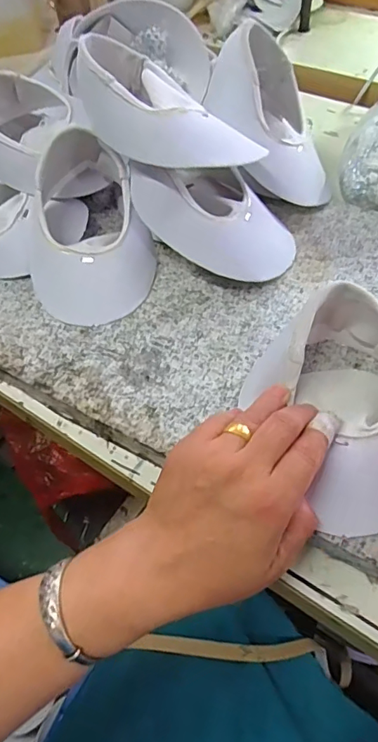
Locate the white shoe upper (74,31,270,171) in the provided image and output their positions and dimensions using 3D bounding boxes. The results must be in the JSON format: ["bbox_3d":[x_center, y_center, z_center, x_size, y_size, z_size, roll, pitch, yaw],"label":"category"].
[{"bbox_3d":[-0.022,-0.197,0.359,0.147,0.051,0.075,38,67,26],"label":"white shoe upper"}]

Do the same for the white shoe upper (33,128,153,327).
[{"bbox_3d":[-0.092,-0.119,0.403,0.106,0.083,0.144,-26,58,-12],"label":"white shoe upper"}]

